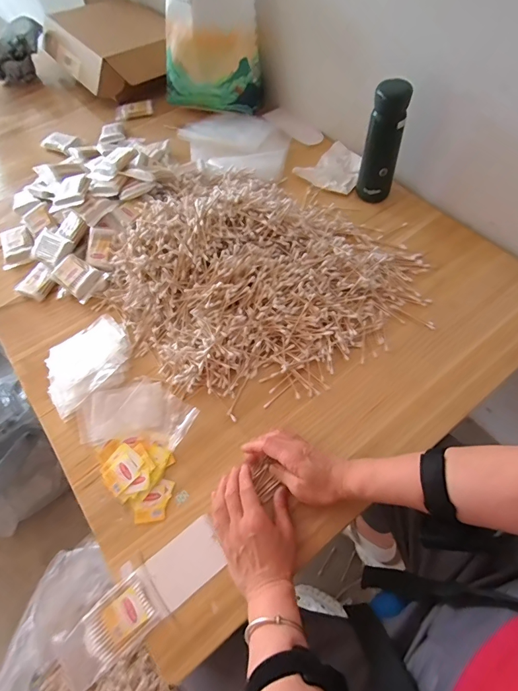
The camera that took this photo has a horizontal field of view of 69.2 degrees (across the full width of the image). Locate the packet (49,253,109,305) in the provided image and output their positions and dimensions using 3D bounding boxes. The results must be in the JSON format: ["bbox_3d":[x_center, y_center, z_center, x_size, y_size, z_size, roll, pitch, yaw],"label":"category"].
[{"bbox_3d":[-0.314,-0.121,0.647,0.083,0.023,0.062,29,66,19],"label":"packet"}]

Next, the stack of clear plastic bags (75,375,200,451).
[{"bbox_3d":[-0.175,0.093,0.540,0.169,0.015,0.098,3,61,6],"label":"stack of clear plastic bags"}]

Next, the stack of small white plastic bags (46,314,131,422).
[{"bbox_3d":[-0.266,0.024,0.582,0.139,0.027,0.118,-35,64,-15],"label":"stack of small white plastic bags"}]

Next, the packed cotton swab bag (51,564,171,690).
[{"bbox_3d":[-0.169,0.322,0.429,0.120,0.016,0.061,-36,64,-15],"label":"packed cotton swab bag"}]

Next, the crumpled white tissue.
[{"bbox_3d":[0.151,-0.358,0.751,0.105,0.024,0.114,-42,66,-18],"label":"crumpled white tissue"}]

